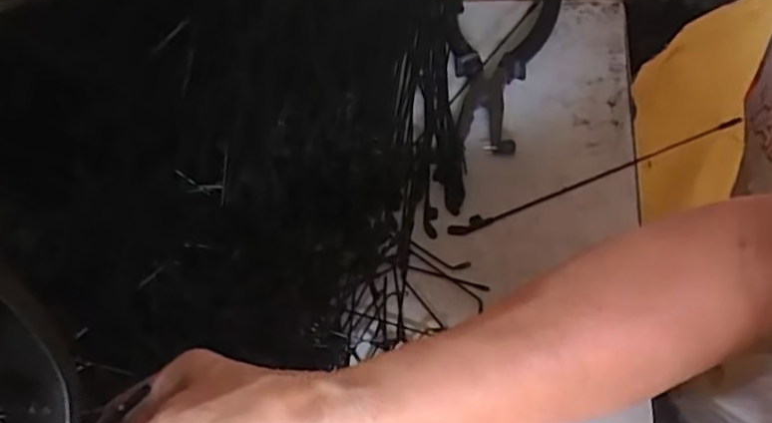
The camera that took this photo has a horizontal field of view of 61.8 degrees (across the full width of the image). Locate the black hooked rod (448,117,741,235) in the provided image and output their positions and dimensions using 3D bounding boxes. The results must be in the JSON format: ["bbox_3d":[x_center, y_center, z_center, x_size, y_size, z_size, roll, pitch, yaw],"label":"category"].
[{"bbox_3d":[0.135,-0.023,0.406,0.203,0.004,0.009,-19,51,-10],"label":"black hooked rod"}]

